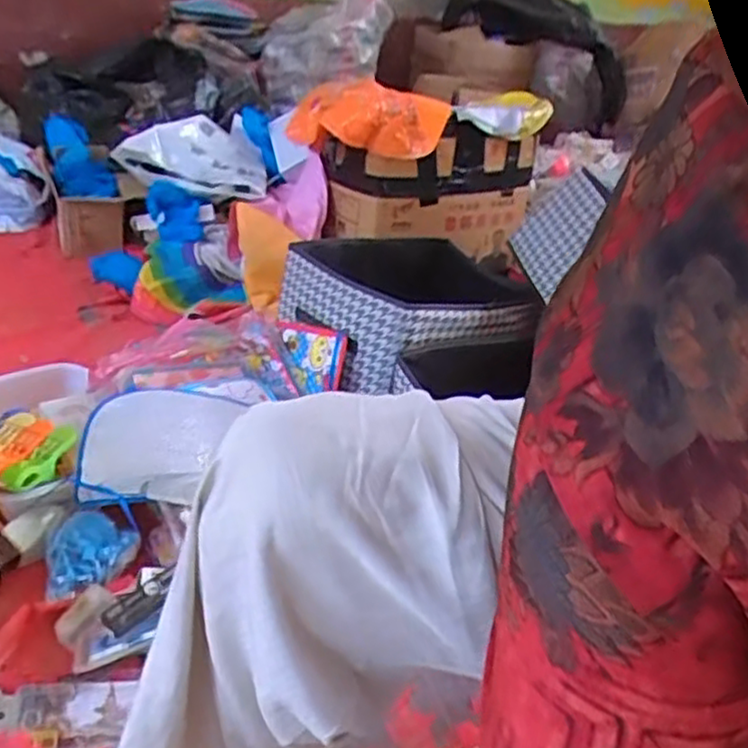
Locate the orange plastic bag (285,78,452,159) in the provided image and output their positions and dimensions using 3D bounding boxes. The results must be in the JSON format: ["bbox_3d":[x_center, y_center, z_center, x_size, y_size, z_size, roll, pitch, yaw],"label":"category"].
[{"bbox_3d":[-0.014,-0.531,1.484,0.296,0.117,0.191,-2,31,-16],"label":"orange plastic bag"}]

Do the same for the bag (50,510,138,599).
[{"bbox_3d":[-0.331,0.212,0.835,0.089,0.033,0.117,6,30,-2],"label":"bag"}]

